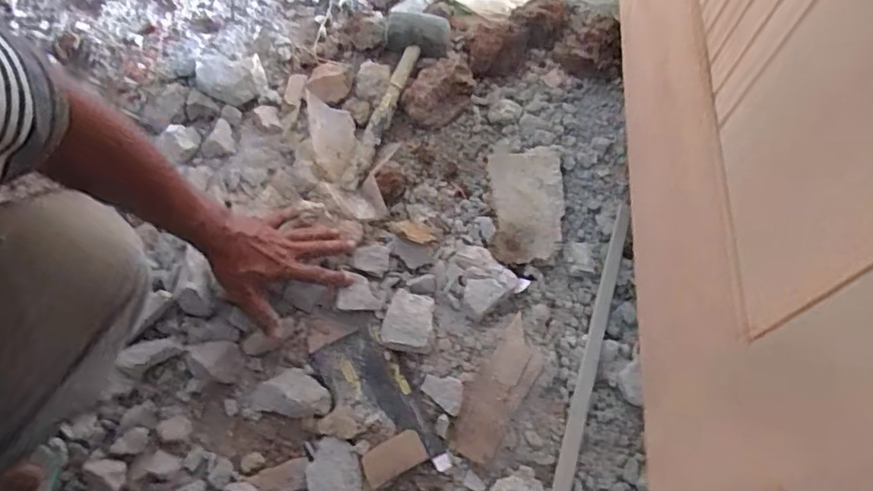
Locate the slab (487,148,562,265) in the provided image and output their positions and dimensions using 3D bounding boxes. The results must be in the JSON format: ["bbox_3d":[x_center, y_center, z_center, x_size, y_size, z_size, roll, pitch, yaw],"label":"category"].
[{"bbox_3d":[0.118,-0.054,0.793,0.094,0.031,0.169,0,62,1],"label":"slab"}]

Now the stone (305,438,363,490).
[{"bbox_3d":[-0.108,0.248,0.642,0.060,0.025,0.063,24,65,13],"label":"stone"}]

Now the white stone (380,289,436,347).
[{"bbox_3d":[-0.032,0.085,0.697,0.054,0.017,0.066,10,63,6],"label":"white stone"}]

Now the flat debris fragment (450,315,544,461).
[{"bbox_3d":[0.070,0.161,0.676,0.058,0.019,0.163,27,66,14],"label":"flat debris fragment"}]

